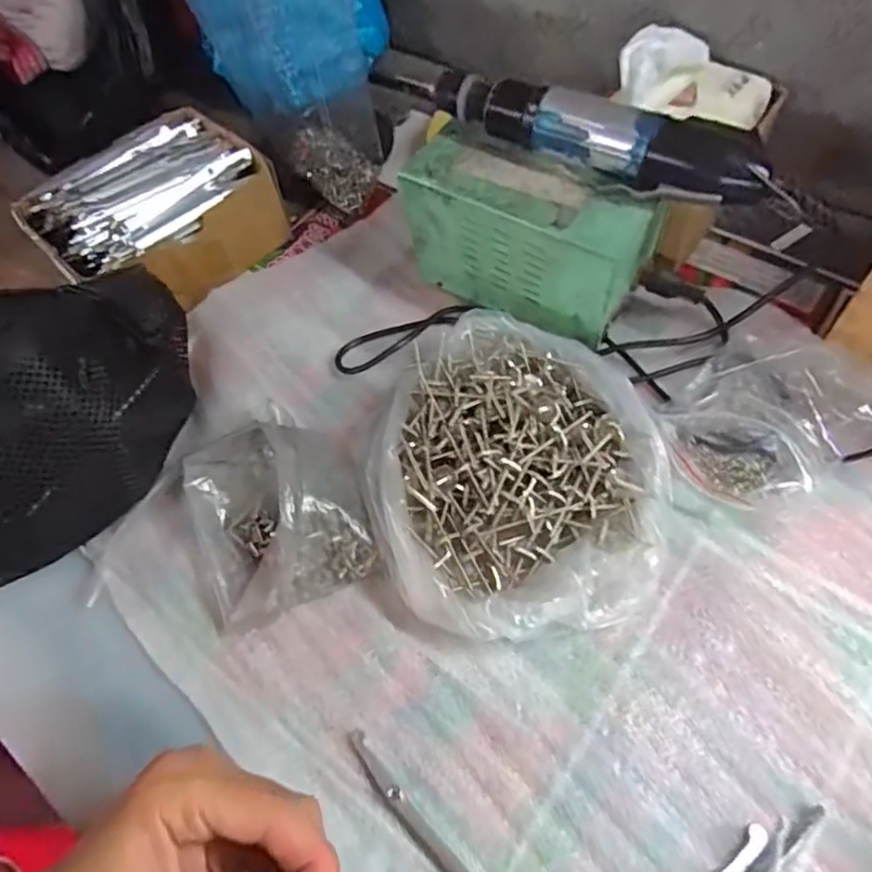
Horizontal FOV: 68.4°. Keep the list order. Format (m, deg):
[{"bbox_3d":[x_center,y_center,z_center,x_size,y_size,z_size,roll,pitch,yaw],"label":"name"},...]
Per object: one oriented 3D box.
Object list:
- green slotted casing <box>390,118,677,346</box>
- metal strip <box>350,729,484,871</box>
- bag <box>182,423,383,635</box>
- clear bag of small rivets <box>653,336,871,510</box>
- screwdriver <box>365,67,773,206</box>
[{"bbox_3d":[0.061,-0.134,0.437,0.157,0.101,0.066,24,64,18],"label":"green slotted casing"},{"bbox_3d":[-0.001,0.193,0.306,0.124,0.009,0.014,39,69,24],"label":"metal strip"},{"bbox_3d":[-0.096,0.047,0.378,0.106,0.040,0.108,-17,59,-5],"label":"bag"},{"bbox_3d":[0.199,-0.012,0.387,0.118,0.039,0.091,-29,61,-12],"label":"clear bag of small rivets"},{"bbox_3d":[0.075,-0.185,0.392,0.245,0.041,0.032,21,63,17],"label":"screwdriver"}]

